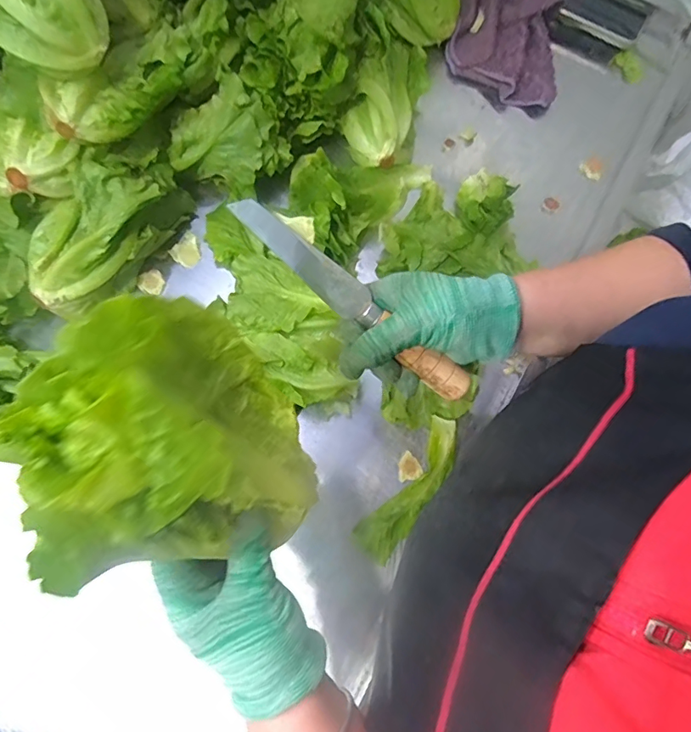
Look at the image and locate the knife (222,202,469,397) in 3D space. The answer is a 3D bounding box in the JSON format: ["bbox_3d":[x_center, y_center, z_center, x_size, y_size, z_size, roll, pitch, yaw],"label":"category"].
[{"bbox_3d":[0.008,-0.044,0.345,0.201,0.022,0.021,39,77,-10],"label":"knife"}]

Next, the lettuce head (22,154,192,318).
[{"bbox_3d":[-0.228,-0.127,0.477,0.076,0.091,0.176,37,77,7],"label":"lettuce head"}]

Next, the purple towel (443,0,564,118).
[{"bbox_3d":[0.189,-0.390,0.570,0.130,0.068,0.148,5,75,-1],"label":"purple towel"}]

